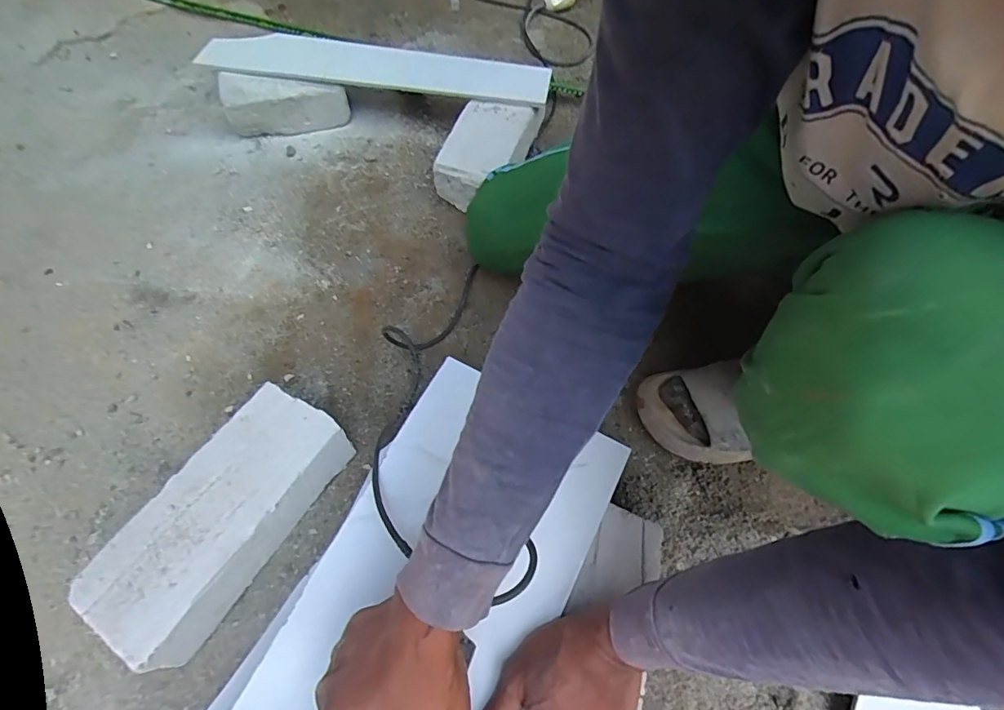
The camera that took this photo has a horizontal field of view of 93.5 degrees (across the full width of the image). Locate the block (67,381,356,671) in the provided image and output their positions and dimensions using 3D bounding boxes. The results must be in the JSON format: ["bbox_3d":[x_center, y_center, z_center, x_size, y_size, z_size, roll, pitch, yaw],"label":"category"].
[{"bbox_3d":[-0.280,0.164,0.493,0.117,0.083,0.258,30,64,14],"label":"block"}]

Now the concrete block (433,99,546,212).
[{"bbox_3d":[-0.026,-0.332,0.771,0.113,0.070,0.213,15,63,9],"label":"concrete block"}]

